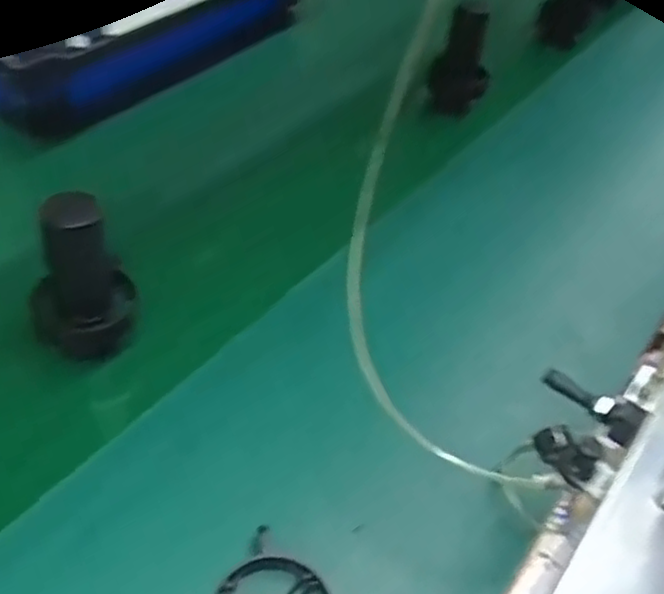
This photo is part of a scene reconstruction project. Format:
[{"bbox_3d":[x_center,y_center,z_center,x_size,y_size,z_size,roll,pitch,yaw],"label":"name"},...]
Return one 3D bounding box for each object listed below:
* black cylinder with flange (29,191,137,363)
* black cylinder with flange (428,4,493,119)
[{"bbox_3d":[-0.230,-0.026,0.641,0.088,0.141,0.095,-8,48,-18],"label":"black cylinder with flange"},{"bbox_3d":[0.201,-0.367,1.087,0.088,0.148,0.084,5,45,-3],"label":"black cylinder with flange"}]

